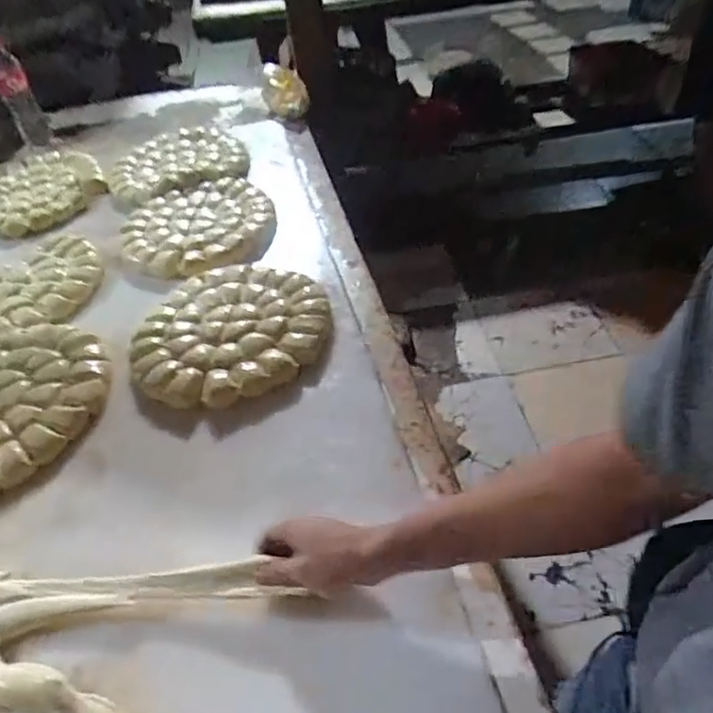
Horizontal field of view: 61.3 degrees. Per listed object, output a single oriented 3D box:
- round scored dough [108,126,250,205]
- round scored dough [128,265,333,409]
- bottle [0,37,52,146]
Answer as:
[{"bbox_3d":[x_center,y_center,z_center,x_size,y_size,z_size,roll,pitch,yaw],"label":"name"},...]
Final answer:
[{"bbox_3d":[-0.367,-0.403,1.236,0.268,0.026,0.254,-15,44,-8],"label":"round scored dough"},{"bbox_3d":[-0.170,-0.045,0.843,0.260,0.023,0.270,-4,44,4],"label":"round scored dough"},{"bbox_3d":[-0.763,-0.590,1.350,0.071,0.212,0.056,-25,46,-18],"label":"bottle"}]

